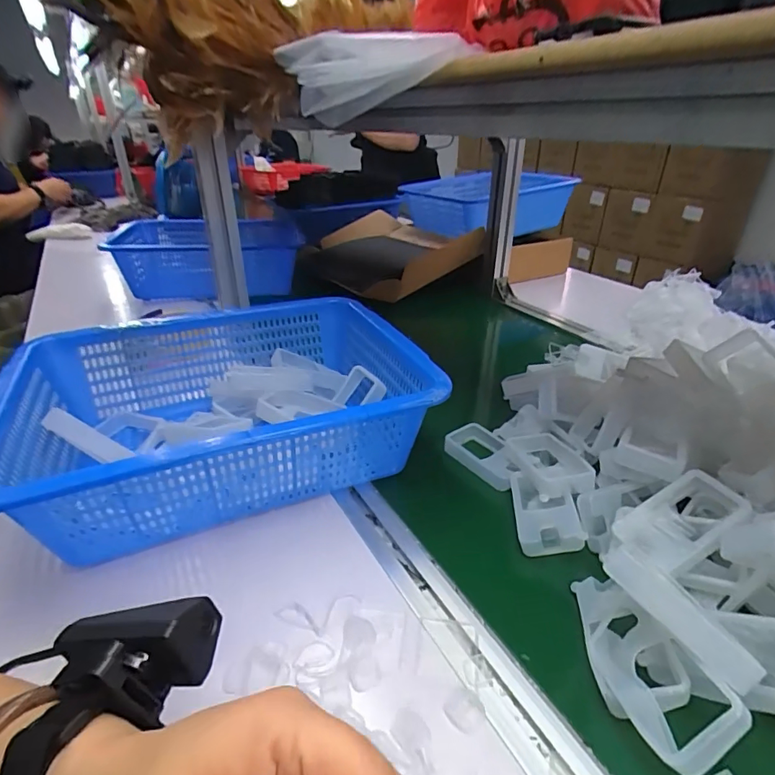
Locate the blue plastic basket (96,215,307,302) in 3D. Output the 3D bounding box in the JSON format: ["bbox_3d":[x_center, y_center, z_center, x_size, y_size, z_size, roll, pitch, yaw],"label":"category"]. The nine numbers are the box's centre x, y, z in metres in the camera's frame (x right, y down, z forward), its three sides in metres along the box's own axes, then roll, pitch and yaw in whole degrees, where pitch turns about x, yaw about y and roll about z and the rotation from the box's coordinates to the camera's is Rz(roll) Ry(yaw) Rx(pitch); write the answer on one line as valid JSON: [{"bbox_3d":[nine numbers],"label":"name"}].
[{"bbox_3d":[-0.391,-0.303,1.081,0.367,0.111,0.347,-8,30,-12],"label":"blue plastic basket"}]

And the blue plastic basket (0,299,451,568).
[{"bbox_3d":[-0.166,0.027,0.505,0.372,0.124,0.297,-12,32,-20],"label":"blue plastic basket"}]

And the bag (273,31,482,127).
[{"bbox_3d":[-0.023,-0.291,0.444,0.064,0.070,0.220,-22,36,-33],"label":"bag"}]

